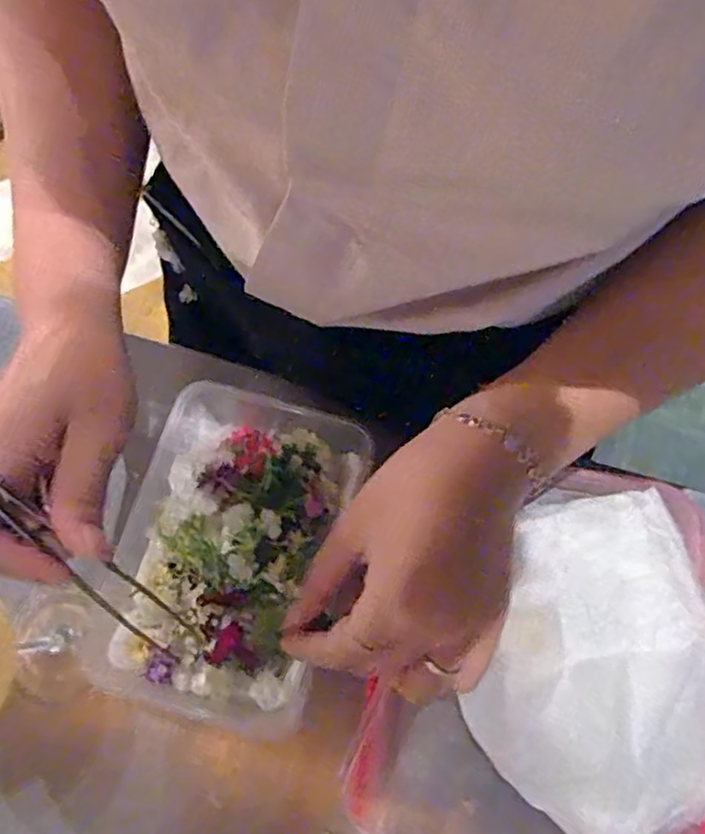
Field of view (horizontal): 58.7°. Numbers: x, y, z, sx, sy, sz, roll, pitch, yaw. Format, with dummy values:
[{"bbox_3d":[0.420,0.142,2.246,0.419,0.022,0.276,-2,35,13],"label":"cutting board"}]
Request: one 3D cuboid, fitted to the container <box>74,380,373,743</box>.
[{"bbox_3d":[-0.073,0.076,0.373,0.126,0.032,0.186,16,74,5],"label":"container"}]

